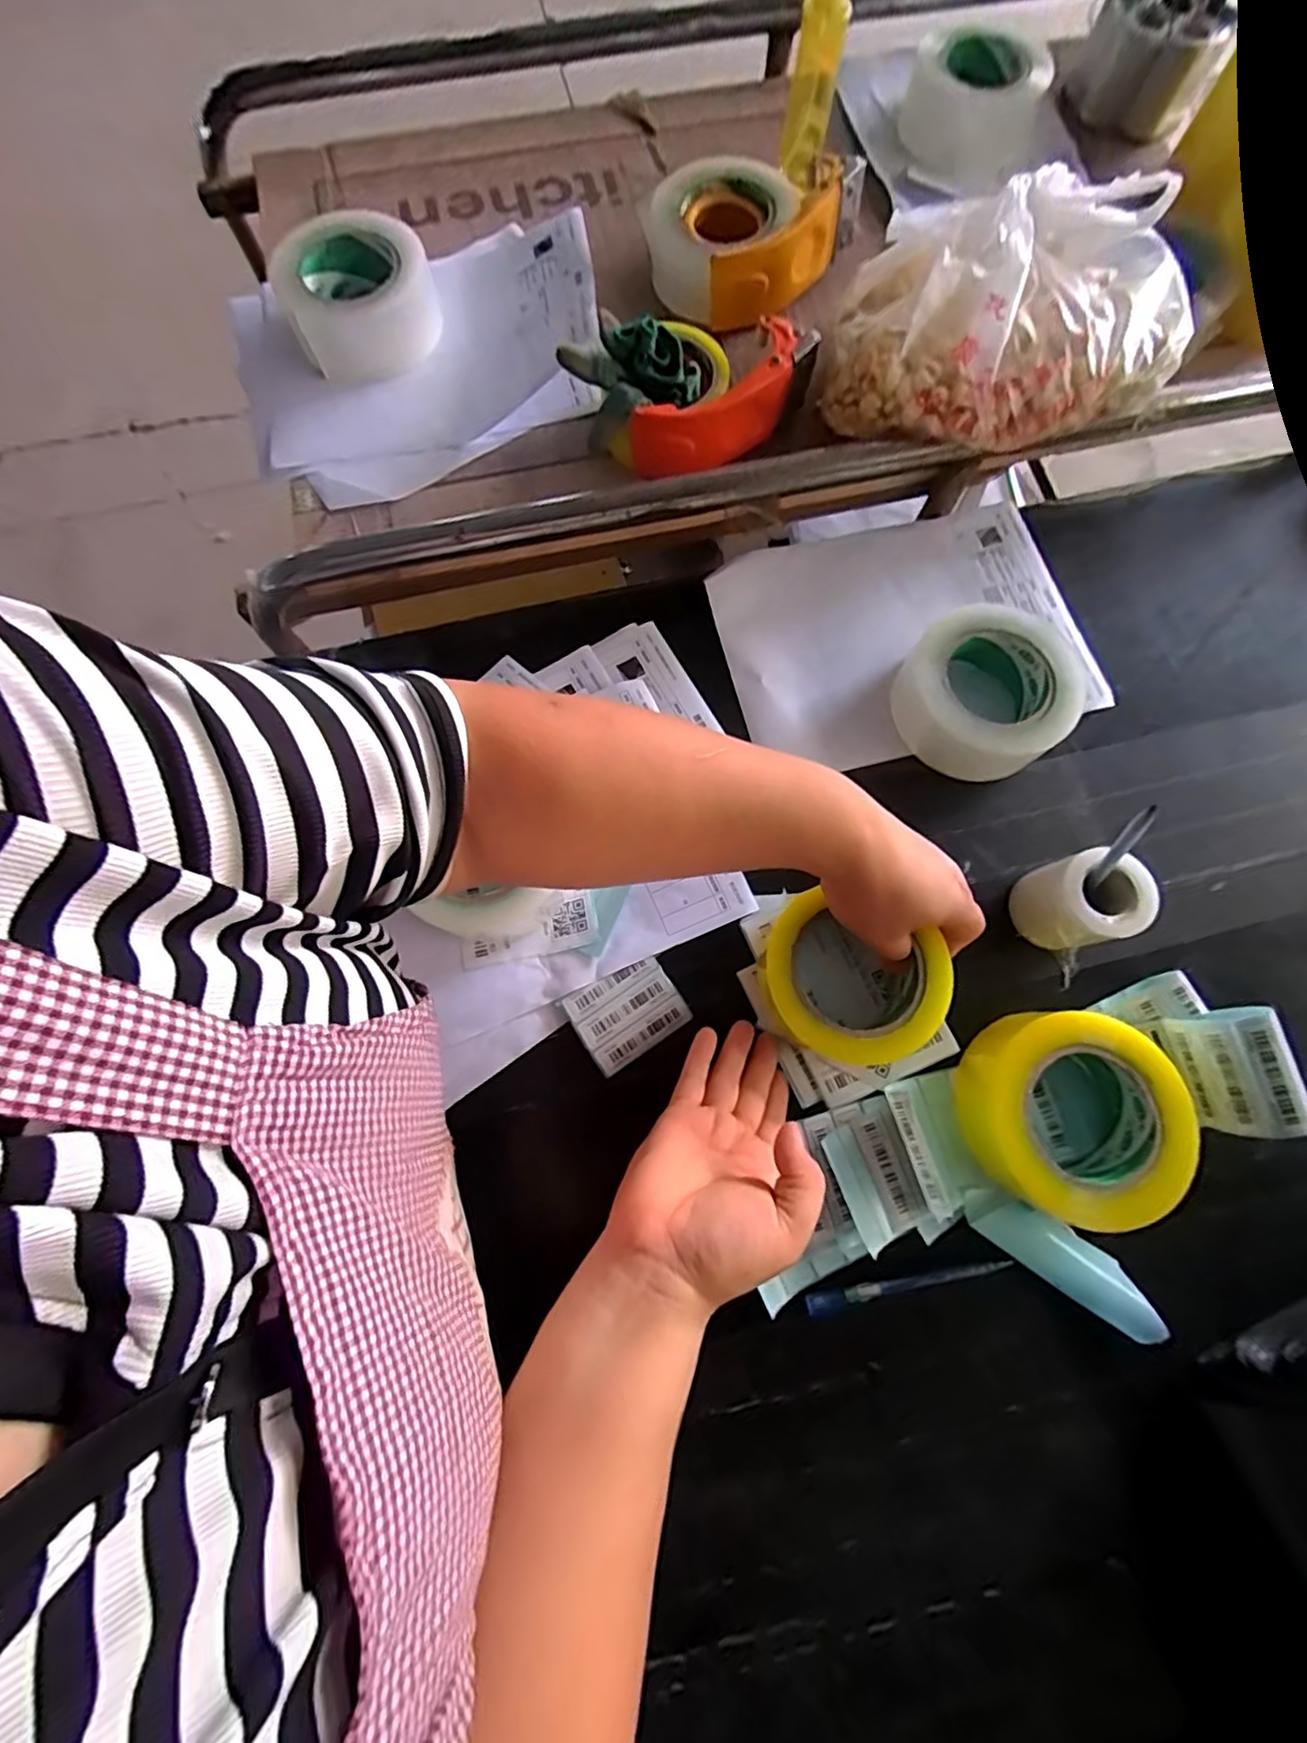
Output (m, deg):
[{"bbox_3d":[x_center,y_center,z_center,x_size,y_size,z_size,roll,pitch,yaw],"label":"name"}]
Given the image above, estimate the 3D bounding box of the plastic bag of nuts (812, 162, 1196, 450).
[{"bbox_3d":[0.255,-0.411,0.451,0.244,0.087,0.186,-1,76,-1],"label":"plastic bag of nuts"}]

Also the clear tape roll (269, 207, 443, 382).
[{"bbox_3d":[-0.249,-0.485,0.509,0.121,0.044,0.118,0,76,-1],"label":"clear tape roll"}]

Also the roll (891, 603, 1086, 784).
[{"bbox_3d":[0.254,-0.135,0.464,0.116,0.051,0.118,0,76,-1],"label":"roll"}]

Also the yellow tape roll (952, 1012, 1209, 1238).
[{"bbox_3d":[0.265,0.155,0.383,0.117,0.061,0.114,0,76,-1],"label":"yellow tape roll"}]

